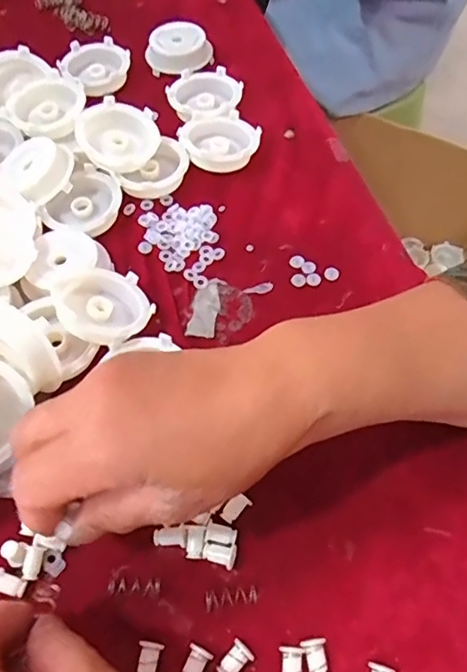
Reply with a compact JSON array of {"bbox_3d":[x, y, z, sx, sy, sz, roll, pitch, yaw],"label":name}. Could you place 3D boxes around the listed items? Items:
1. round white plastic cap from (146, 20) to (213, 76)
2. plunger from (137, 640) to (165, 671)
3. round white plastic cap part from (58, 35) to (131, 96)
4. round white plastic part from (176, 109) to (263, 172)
[{"bbox_3d":[-0.047,-0.254,0.469,0.057,0.020,0.051,-4,59,-1],"label":"round white plastic cap"},{"bbox_3d":[-0.039,0.148,0.242,0.010,0.008,0.016,9,59,6],"label":"plunger"},{"bbox_3d":[-0.118,-0.235,0.463,0.055,0.017,0.066,-40,66,-21],"label":"round white plastic cap part"},{"bbox_3d":[-0.009,-0.151,0.411,0.057,0.019,0.056,0,59,1],"label":"round white plastic part"}]

